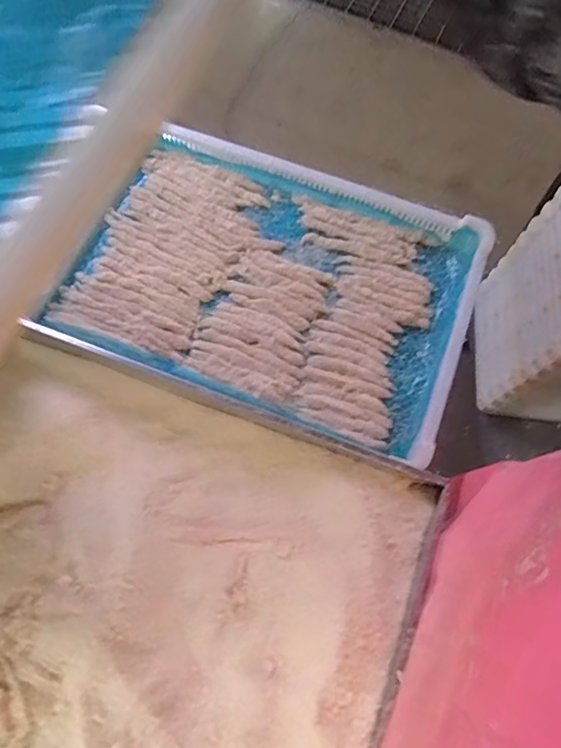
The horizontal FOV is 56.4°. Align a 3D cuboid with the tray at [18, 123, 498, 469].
[{"bbox_3d":[-0.024,-0.132,0.739,0.568,0.057,0.377,19,69,8],"label":"tray"}]

